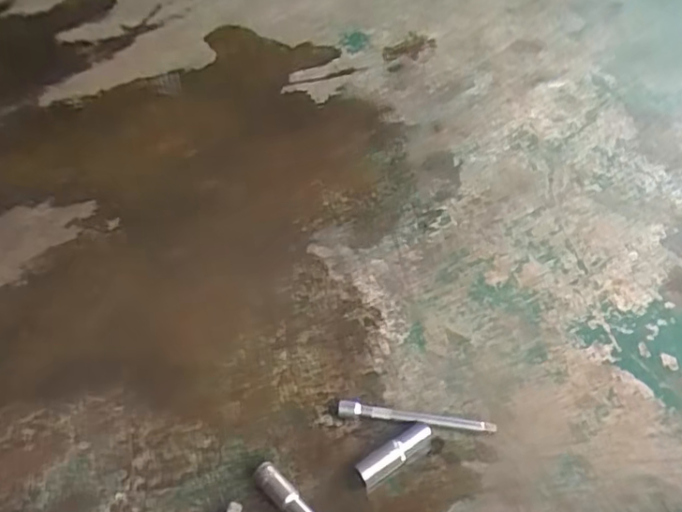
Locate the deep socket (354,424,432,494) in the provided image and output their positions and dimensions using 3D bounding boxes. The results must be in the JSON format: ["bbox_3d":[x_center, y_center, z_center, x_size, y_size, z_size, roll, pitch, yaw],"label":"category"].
[{"bbox_3d":[0.052,0.184,0.549,0.080,0.020,0.021,-27,47,-22],"label":"deep socket"}]

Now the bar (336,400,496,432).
[{"bbox_3d":[0.071,0.158,0.575,0.152,0.015,0.015,4,44,10],"label":"bar"}]

